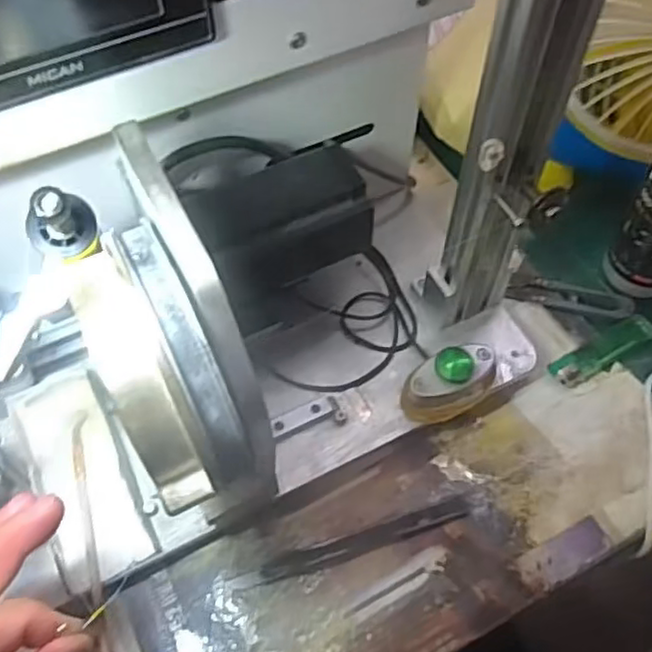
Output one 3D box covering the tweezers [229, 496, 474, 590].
[{"bbox_3d":[0.017,0.128,0.397,0.146,0.004,0.013,-16,60,-10],"label":"tweezers"}]

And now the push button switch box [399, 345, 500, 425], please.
[{"bbox_3d":[0.076,0.035,0.413,0.060,0.031,0.030,-26,62,-15],"label":"push button switch box"}]

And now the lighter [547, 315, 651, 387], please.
[{"bbox_3d":[0.189,0.016,0.454,0.080,0.008,0.019,-26,62,-15],"label":"lighter"}]

